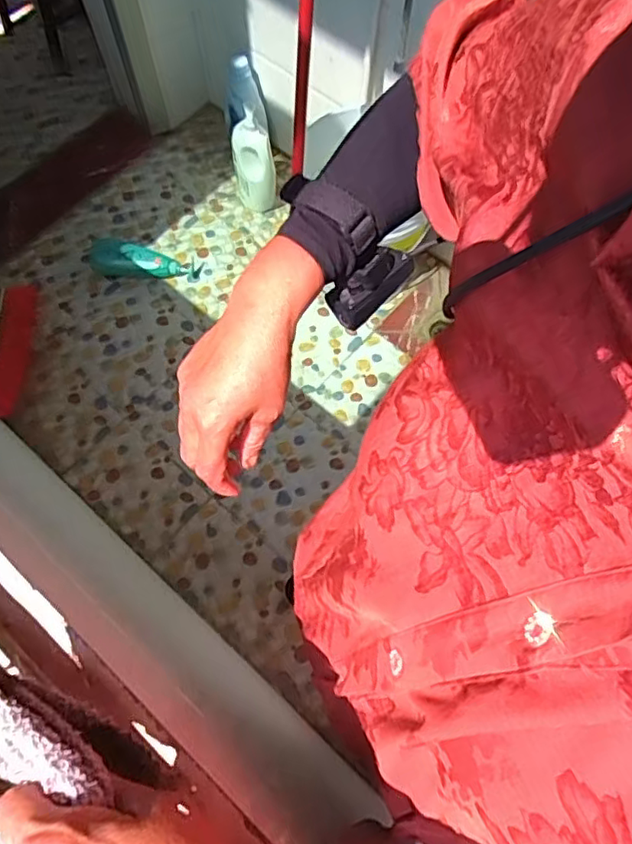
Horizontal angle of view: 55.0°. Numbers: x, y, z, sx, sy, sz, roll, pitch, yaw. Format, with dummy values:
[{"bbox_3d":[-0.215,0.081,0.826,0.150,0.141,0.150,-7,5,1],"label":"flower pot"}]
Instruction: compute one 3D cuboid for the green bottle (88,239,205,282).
[{"bbox_3d":[-0.468,-0.434,1.635,0.307,0.054,0.100,9,68,3],"label":"green bottle"}]

